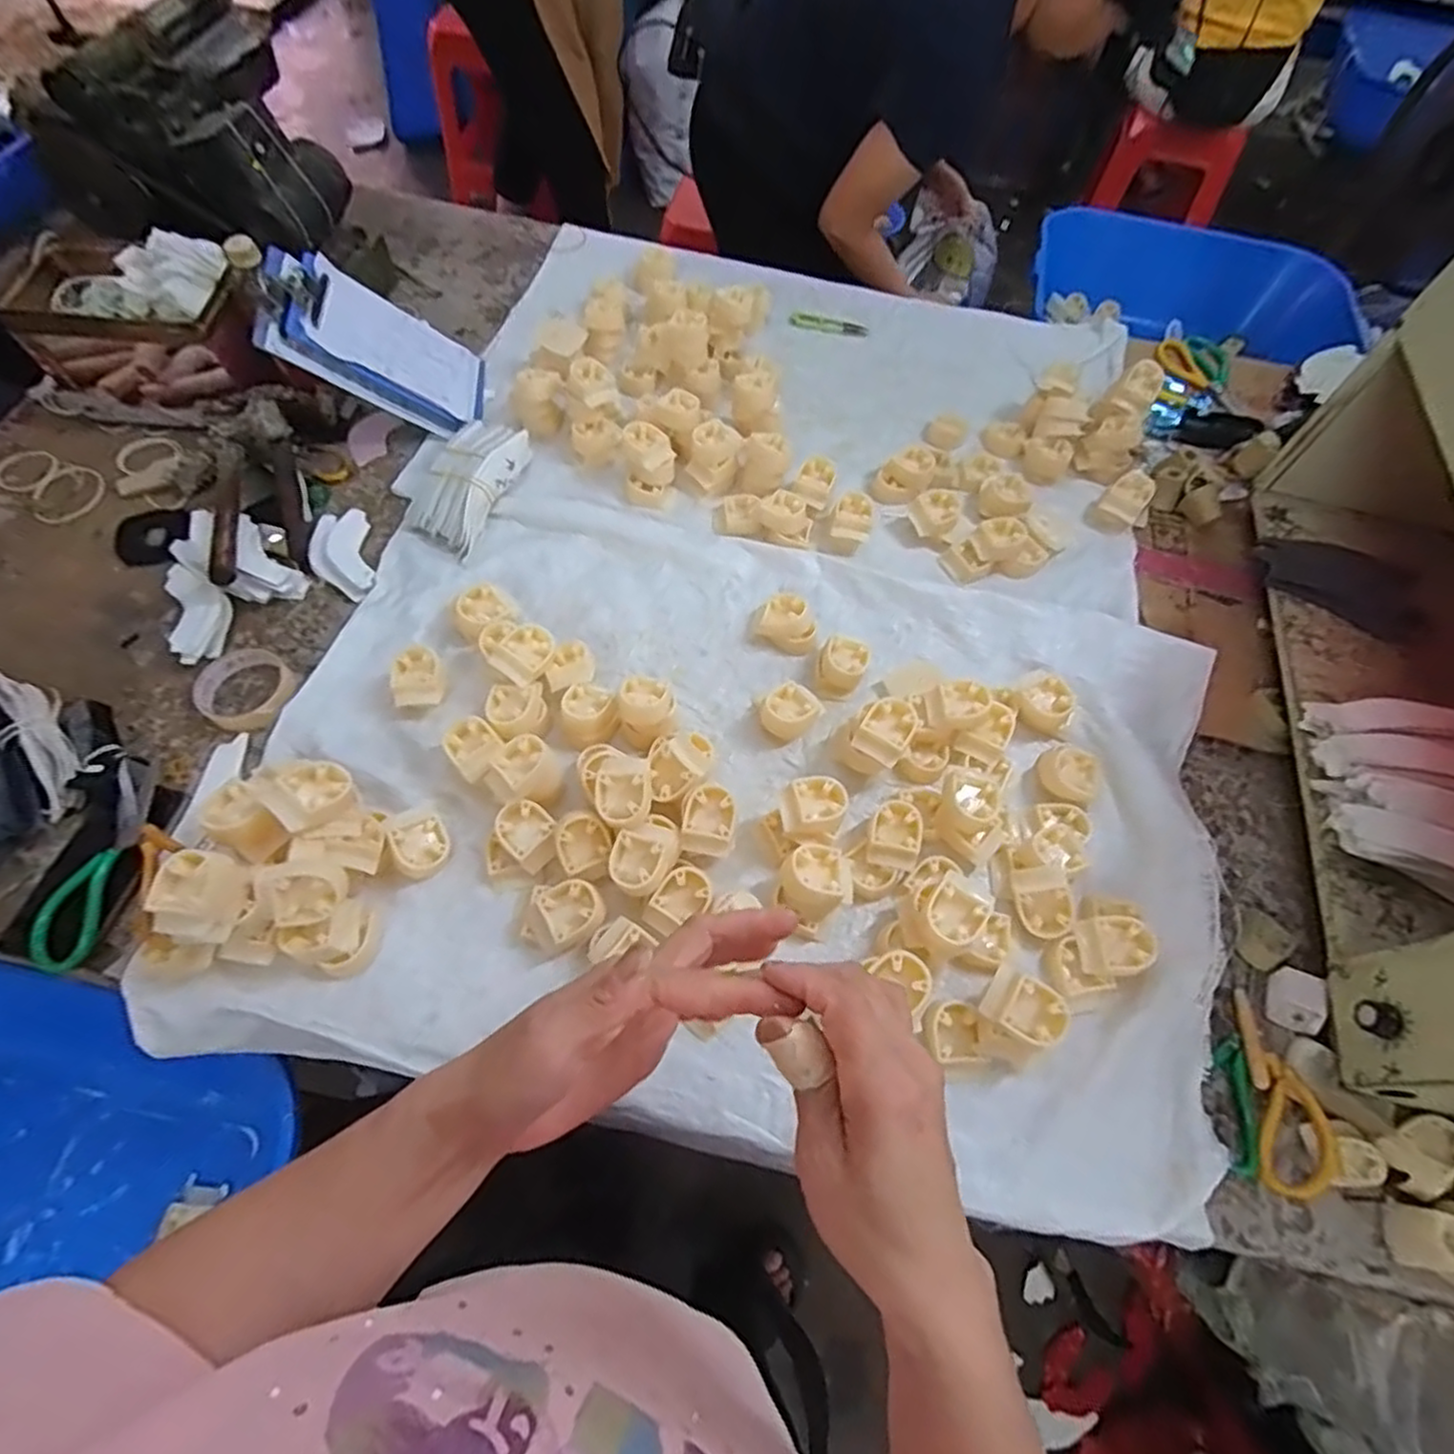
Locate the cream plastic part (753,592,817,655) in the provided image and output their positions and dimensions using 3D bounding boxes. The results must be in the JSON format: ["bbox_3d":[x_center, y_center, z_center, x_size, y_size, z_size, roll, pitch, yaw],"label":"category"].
[{"bbox_3d":[0.066,-0.114,0.761,0.068,0.038,0.049,30,65,12],"label":"cream plastic part"}]

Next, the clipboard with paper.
[{"bbox_3d":[-0.417,-0.454,0.832,0.244,0.025,0.168,17,62,-37],"label":"clipboard with paper"}]

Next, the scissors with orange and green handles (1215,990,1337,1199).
[{"bbox_3d":[0.448,0.299,0.565,0.063,0.029,0.144,11,62,2],"label":"scissors with orange and green handles"}]

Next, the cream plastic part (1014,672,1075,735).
[{"bbox_3d":[0.334,-0.026,0.723,0.061,0.039,0.051,39,67,16],"label":"cream plastic part"}]

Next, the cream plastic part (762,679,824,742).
[{"bbox_3d":[0.066,-0.013,0.707,0.052,0.034,0.056,31,65,12],"label":"cream plastic part"}]

